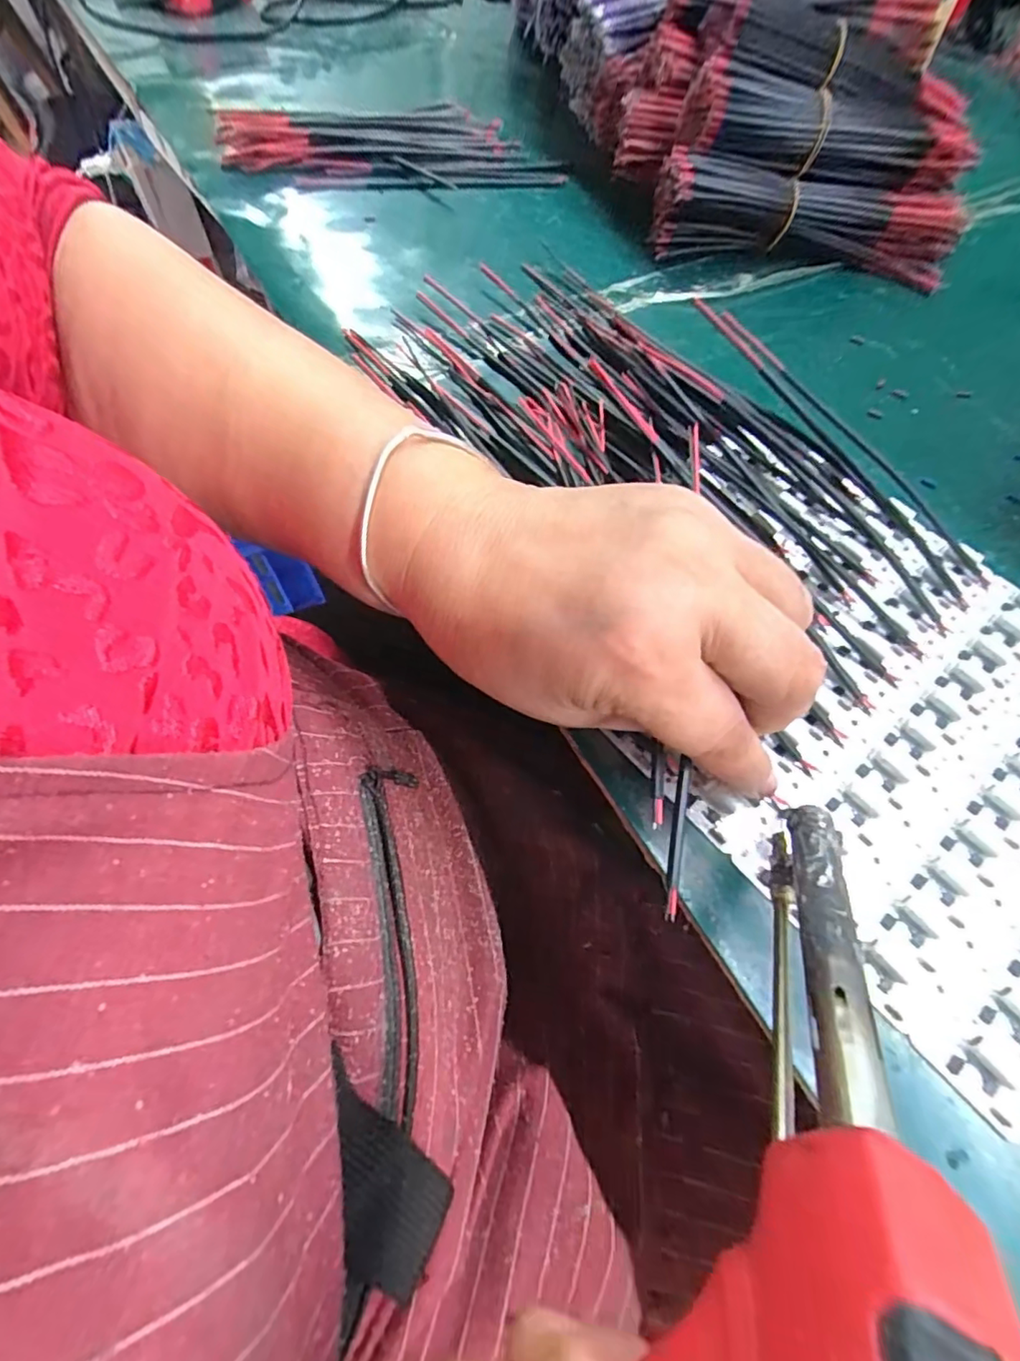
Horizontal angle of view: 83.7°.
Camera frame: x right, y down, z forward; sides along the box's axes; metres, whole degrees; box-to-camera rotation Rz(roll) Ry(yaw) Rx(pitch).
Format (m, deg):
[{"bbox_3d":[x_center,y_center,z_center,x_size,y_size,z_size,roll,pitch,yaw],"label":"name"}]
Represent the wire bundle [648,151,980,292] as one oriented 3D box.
[{"bbox_3d":[0.193,-0.292,0.364,0.195,0.050,0.030,4,61,0],"label":"wire bundle"}]

